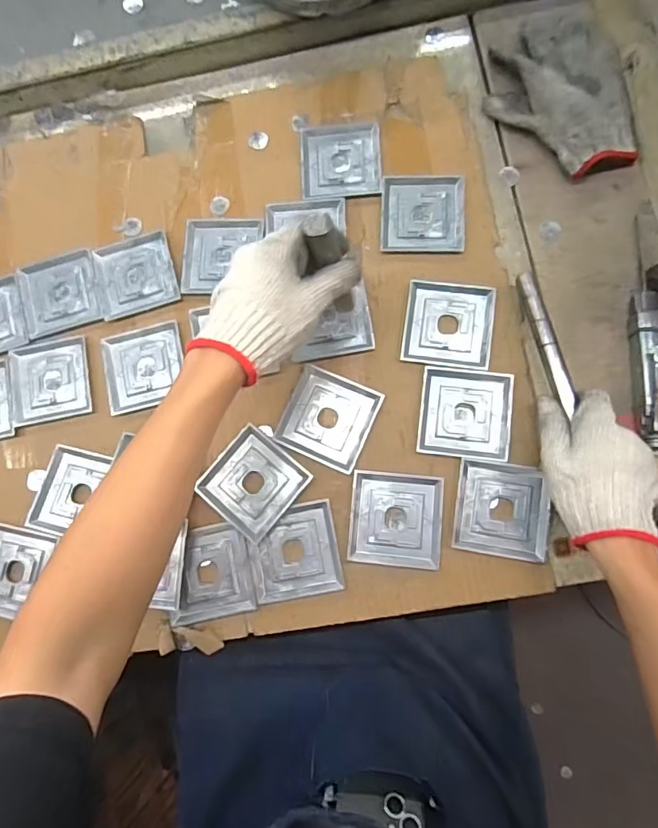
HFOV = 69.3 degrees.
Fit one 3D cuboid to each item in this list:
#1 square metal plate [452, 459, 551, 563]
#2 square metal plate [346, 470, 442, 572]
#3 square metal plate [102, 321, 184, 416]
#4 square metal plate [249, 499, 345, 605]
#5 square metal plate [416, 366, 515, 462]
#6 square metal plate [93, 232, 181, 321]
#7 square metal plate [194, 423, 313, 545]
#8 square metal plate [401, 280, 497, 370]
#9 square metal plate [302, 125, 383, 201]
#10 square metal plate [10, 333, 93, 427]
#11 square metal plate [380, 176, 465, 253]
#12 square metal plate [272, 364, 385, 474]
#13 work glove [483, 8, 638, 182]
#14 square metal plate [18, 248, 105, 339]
[{"bbox_3d":[0.171,0.094,0.467,0.088,0.009,0.088,8,83,6],"label":"square metal plate"},{"bbox_3d":[0.068,0.106,0.480,0.090,0.004,0.090,5,83,5],"label":"square metal plate"},{"bbox_3d":[-0.205,-0.050,0.529,0.087,0.006,0.088,-13,81,3],"label":"square metal plate"},{"bbox_3d":[-0.035,0.140,0.483,0.087,0.004,0.089,-11,81,3],"label":"square metal plate"},{"bbox_3d":[0.141,-0.001,0.490,0.090,0.008,0.091,6,83,5],"label":"square metal plate"},{"bbox_3d":[-0.222,-0.161,0.549,0.087,0.004,0.089,-15,81,2],"label":"square metal plate"},{"bbox_3d":[-0.079,0.072,0.494,0.089,0.006,0.090,39,87,9],"label":"square metal plate"},{"bbox_3d":[0.127,-0.095,0.505,0.090,0.005,0.091,7,83,6],"label":"square metal plate"},{"bbox_3d":[0.014,-0.293,0.549,0.090,0.005,0.092,-2,82,4],"label":"square metal plate"},{"bbox_3d":[-0.316,-0.038,0.538,0.091,0.004,0.089,-10,81,3],"label":"square metal plate"},{"bbox_3d":[0.105,-0.224,0.531,0.091,0.005,0.090,2,82,5],"label":"square metal plate"},{"bbox_3d":[-0.001,0.005,0.502,0.090,0.008,0.091,24,85,7],"label":"square metal plate"},{"bbox_3d":[0.254,-0.357,0.527,0.143,0.021,0.201,-18,81,2],"label":"work glove"},{"bbox_3d":[-0.311,-0.139,0.553,0.091,0.007,0.084,-15,81,2],"label":"square metal plate"}]

